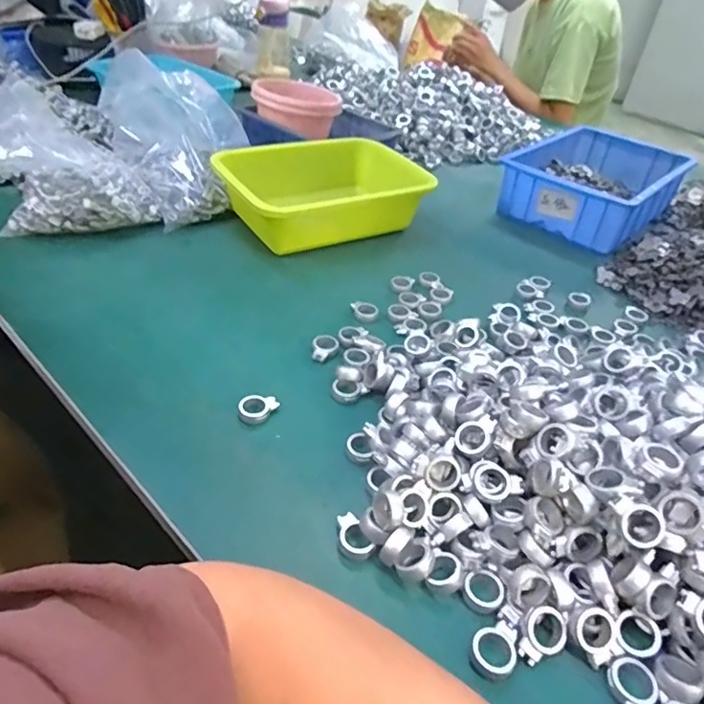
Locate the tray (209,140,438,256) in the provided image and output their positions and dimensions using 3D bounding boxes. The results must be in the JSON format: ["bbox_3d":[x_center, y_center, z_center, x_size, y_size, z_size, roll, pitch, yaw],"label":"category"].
[{"bbox_3d":[-0.040,-0.221,0.743,0.268,0.071,0.190,-12,42,-22],"label":"tray"}]

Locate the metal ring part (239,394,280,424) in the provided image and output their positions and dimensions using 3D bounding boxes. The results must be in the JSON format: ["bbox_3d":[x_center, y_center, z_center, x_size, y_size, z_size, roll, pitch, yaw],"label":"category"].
[{"bbox_3d":[-0.079,0.049,0.457,0.034,0.012,0.024,-4,40,-13],"label":"metal ring part"}]

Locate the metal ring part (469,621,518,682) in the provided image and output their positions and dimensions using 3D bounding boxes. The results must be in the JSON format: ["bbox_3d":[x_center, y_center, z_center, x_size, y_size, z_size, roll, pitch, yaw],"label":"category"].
[{"bbox_3d":[0.086,0.175,0.318,0.026,0.008,0.031,34,46,30],"label":"metal ring part"}]

